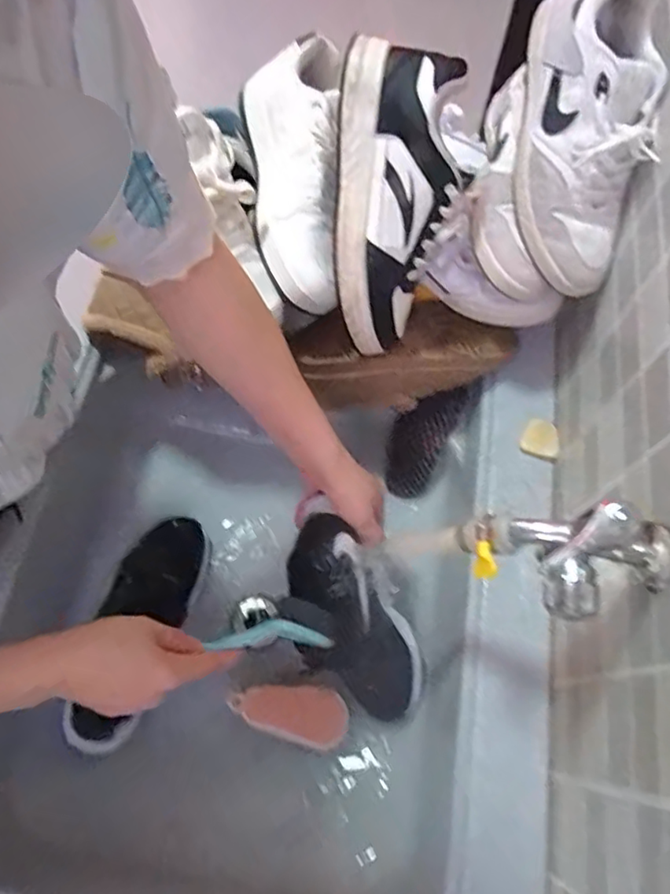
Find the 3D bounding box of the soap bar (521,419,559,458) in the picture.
[{"bbox_3d":[0.225,-0.009,0.658,0.038,0.014,0.038,19,67,6],"label":"soap bar"}]

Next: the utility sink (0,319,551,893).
[{"bbox_3d":[-0.080,0.206,0.671,0.551,0.217,0.563,8,66,1],"label":"utility sink"}]

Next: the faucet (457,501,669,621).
[{"bbox_3d":[0.151,0.072,0.394,0.137,0.082,0.071,-1,66,12],"label":"faucet"}]

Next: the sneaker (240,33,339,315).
[{"bbox_3d":[-0.040,-0.278,0.616,0.100,0.085,0.276,-4,85,-4],"label":"sneaker"}]

